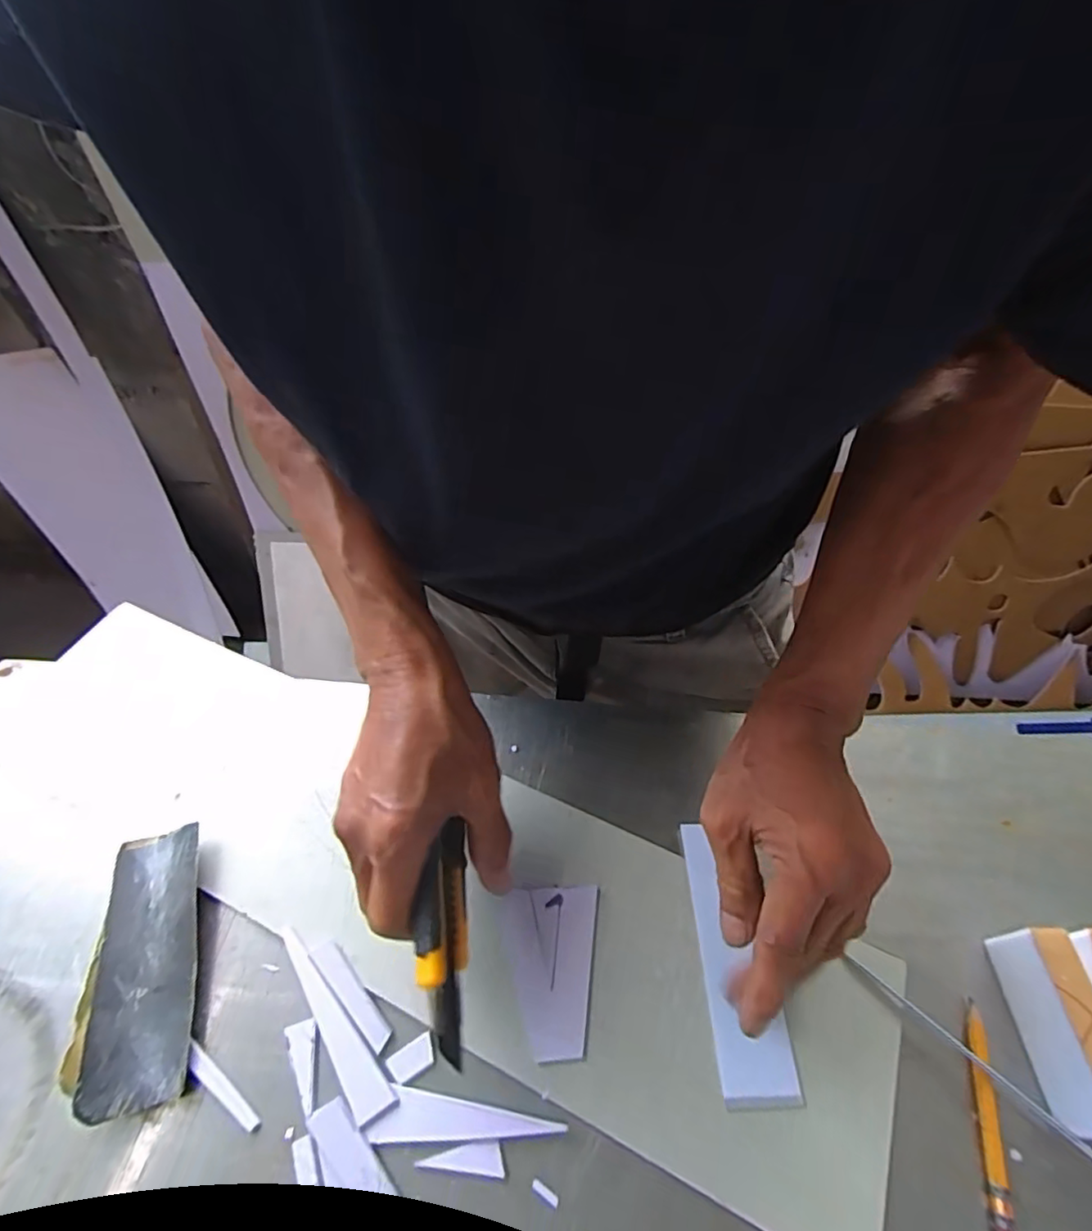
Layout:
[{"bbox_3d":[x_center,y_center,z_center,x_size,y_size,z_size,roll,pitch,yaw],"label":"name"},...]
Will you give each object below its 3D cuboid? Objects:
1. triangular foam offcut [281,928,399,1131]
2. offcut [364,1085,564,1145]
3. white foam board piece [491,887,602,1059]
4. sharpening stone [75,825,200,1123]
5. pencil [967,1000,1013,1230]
[{"bbox_3d":[-0.114,0.214,0.311,0.020,0.004,0.104,-32,59,-20],"label":"triangular foam offcut"},{"bbox_3d":[-0.040,0.249,0.284,0.093,0.004,0.021,5,54,5],"label":"offcut"},{"bbox_3d":[0.001,0.195,0.321,0.056,0.004,0.080,-2,54,0],"label":"white foam board piece"},{"bbox_3d":[-0.224,0.192,0.327,0.053,0.016,0.138,-14,55,-9],"label":"sharpening stone"},{"bbox_3d":[0.216,0.244,0.285,0.007,0.006,0.090,12,55,10],"label":"pencil"}]

